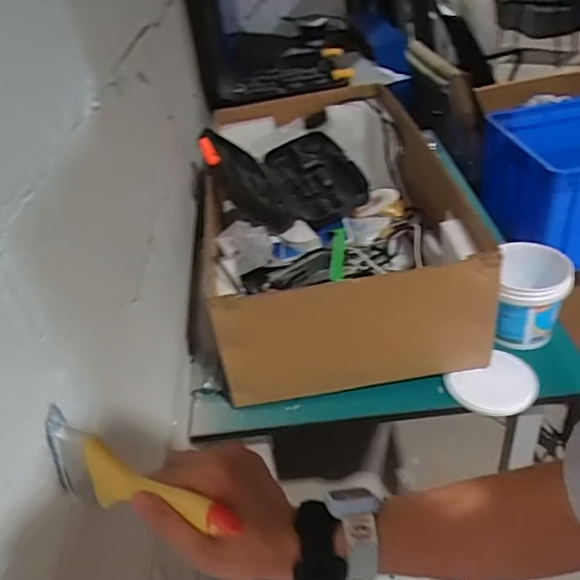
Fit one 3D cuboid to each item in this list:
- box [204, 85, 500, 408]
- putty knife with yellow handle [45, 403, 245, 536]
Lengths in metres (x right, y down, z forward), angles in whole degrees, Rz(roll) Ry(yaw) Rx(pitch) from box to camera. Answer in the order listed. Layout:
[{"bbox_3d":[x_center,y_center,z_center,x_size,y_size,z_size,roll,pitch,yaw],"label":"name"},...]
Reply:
[{"bbox_3d":[0.068,-0.119,0.977,0.404,0.250,0.629,-9,37,-1],"label":"box"},{"bbox_3d":[-0.111,0.139,0.393,0.170,0.059,0.015,13,16,24],"label":"putty knife with yellow handle"}]

